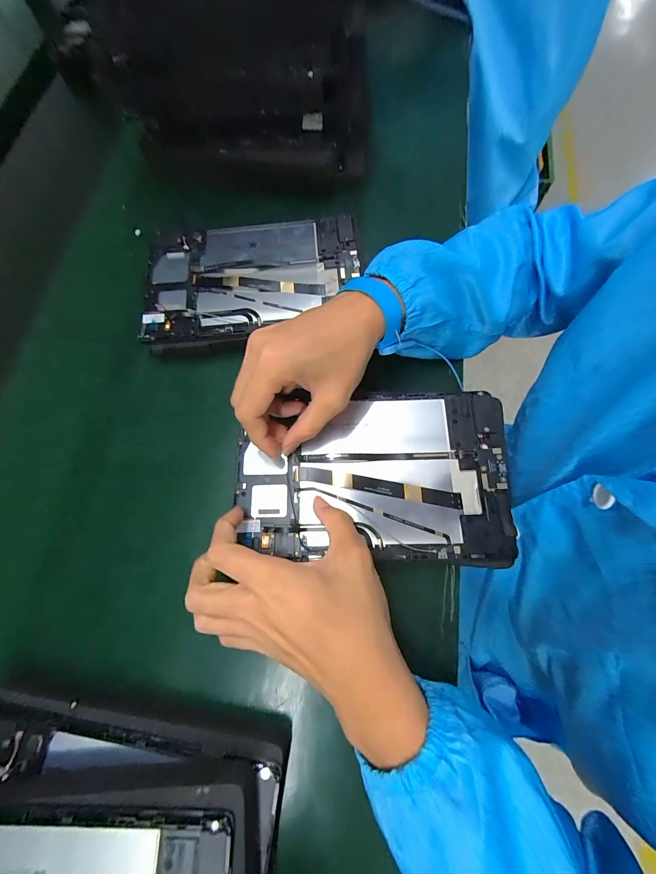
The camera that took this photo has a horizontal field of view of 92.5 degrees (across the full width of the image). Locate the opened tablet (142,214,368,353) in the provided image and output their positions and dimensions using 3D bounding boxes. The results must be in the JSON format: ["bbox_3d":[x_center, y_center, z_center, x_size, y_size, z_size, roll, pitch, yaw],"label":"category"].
[{"bbox_3d":[-0.085,-0.179,0.350,0.237,0.010,0.146,-7,74,0],"label":"opened tablet"}]

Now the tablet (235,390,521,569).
[{"bbox_3d":[0.038,0.029,0.284,0.237,0.015,0.149,2,71,1],"label":"tablet"}]

